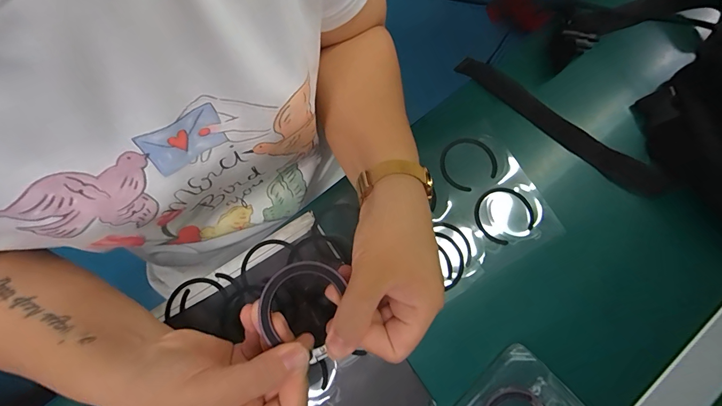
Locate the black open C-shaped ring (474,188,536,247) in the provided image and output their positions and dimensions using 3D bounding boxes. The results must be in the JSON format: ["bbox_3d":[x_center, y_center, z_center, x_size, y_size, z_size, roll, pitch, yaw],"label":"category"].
[{"bbox_3d":[0.130,0.010,0.330,0.052,0.006,0.048,-28,74,-7],"label":"black open C-shaped ring"}]

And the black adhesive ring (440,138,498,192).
[{"bbox_3d":[0.101,-0.039,0.341,0.054,0.004,0.049,-27,74,-7],"label":"black adhesive ring"}]

